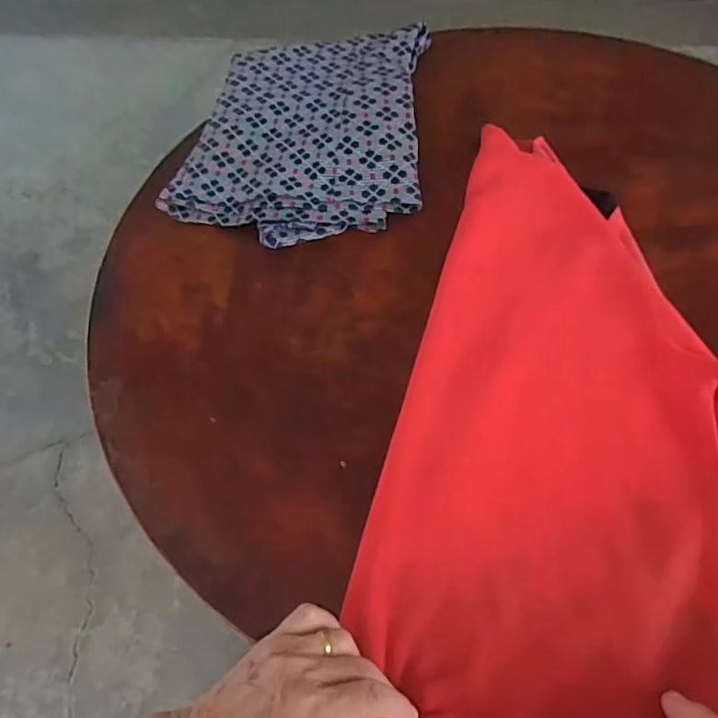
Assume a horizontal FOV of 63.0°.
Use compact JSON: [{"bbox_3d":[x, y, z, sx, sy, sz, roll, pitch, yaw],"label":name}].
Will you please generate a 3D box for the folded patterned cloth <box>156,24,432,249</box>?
[{"bbox_3d":[-0.053,-0.281,0.685,0.258,0.038,0.350,7,58,7],"label":"folded patterned cloth"}]

